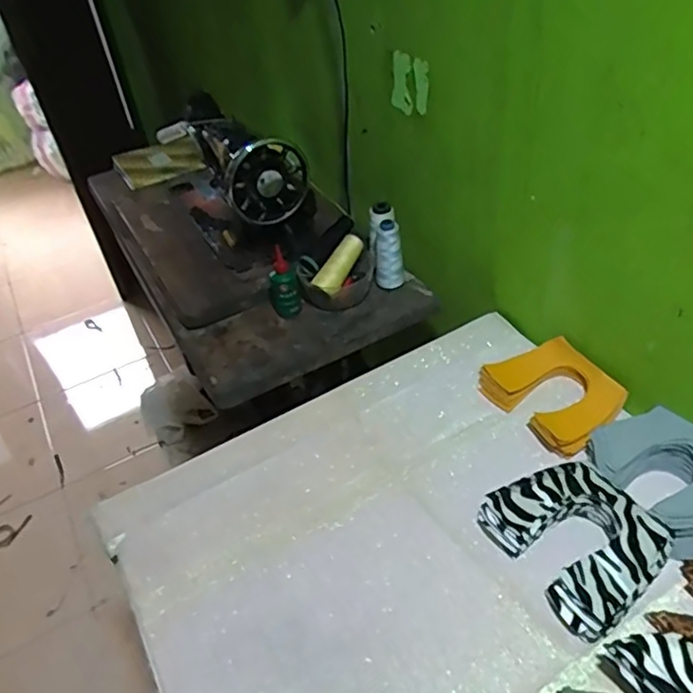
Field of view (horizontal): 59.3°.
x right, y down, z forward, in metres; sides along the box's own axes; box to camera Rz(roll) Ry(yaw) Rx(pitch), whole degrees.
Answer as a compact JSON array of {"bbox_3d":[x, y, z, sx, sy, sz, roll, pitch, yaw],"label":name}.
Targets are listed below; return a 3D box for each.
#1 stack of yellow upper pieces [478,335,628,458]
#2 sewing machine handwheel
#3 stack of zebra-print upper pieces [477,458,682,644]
[{"bbox_3d":[0.263,0.058,0.777,0.127,0.032,0.166,-24,44,-17],"label":"stack of yellow upper pieces"},{"bbox_3d":[-0.121,-0.257,0.960,0.125,0.136,0.034,-25,44,-18],"label":"sewing machine handwheel"},{"bbox_3d":[0.237,0.195,0.624,0.140,0.040,0.168,-26,45,-19],"label":"stack of zebra-print upper pieces"}]

